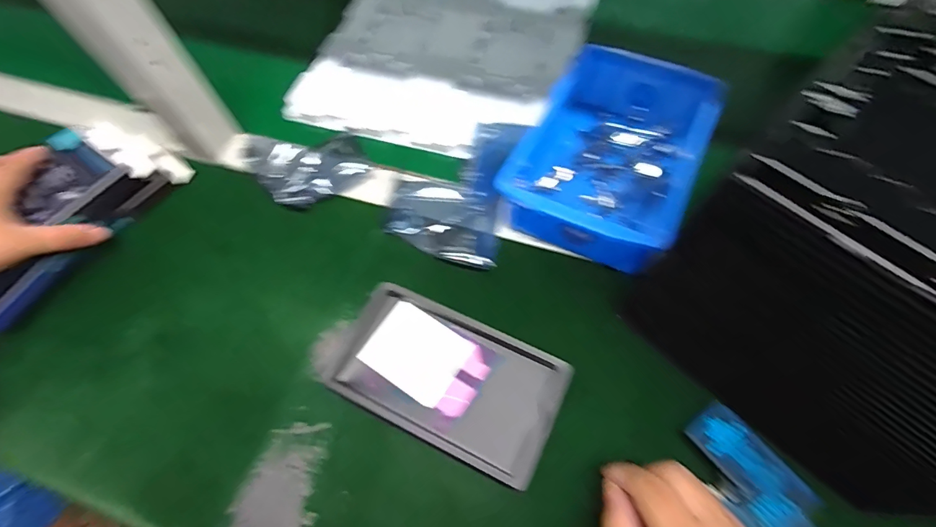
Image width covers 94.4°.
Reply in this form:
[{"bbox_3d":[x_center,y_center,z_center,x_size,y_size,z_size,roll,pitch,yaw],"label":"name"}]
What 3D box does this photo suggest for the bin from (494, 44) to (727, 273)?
[{"bbox_3d":[0.123,-0.099,0.387,0.132,0.058,0.203,23,66,14],"label":"bin"}]

